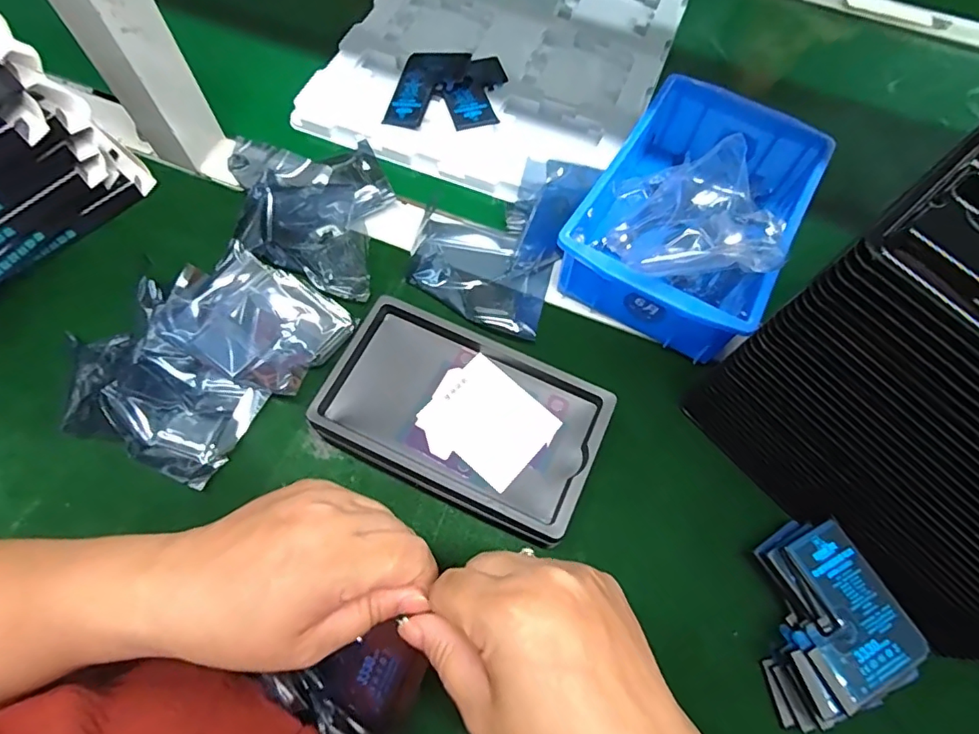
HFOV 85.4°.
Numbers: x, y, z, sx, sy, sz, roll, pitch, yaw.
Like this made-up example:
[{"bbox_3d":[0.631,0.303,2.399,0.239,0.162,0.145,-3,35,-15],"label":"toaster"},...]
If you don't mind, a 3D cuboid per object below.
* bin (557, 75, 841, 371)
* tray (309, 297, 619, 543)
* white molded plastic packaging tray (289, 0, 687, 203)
[{"bbox_3d":[0.145,-0.113,0.387,0.129,0.064,0.200,26,68,9],"label":"bin"},{"bbox_3d":[-0.017,0.033,0.327,0.156,0.047,0.098,24,67,8],"label":"tray"},{"bbox_3d":[0.015,-0.296,0.487,0.271,0.016,0.312,21,67,7],"label":"white molded plastic packaging tray"}]

